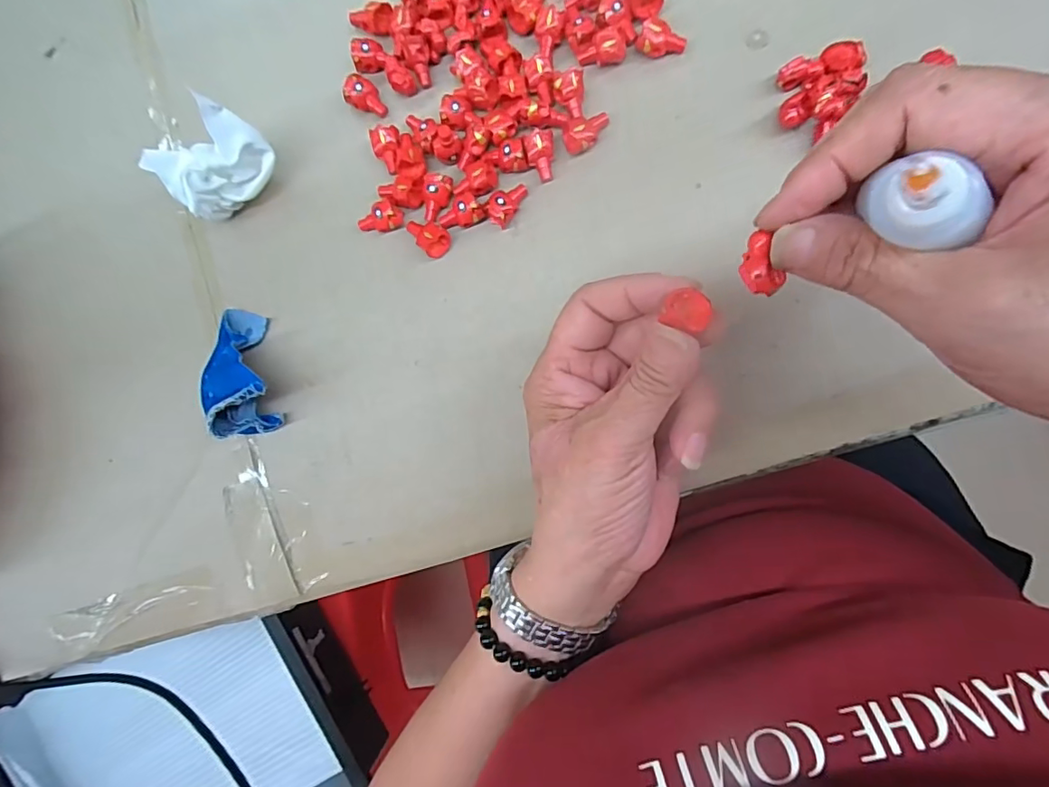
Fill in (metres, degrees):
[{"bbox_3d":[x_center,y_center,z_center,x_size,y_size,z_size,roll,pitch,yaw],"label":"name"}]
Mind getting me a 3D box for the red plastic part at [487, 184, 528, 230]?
[{"bbox_3d":[-0.010,-0.105,0.289,0.013,0.013,0.025,36,95,8],"label":"red plastic part"}]

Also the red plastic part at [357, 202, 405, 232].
[{"bbox_3d":[-0.082,-0.099,0.298,0.025,0.014,0.013,-15,87,9],"label":"red plastic part"}]

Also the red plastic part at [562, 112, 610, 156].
[{"bbox_3d":[0.033,-0.141,0.281,0.026,0.013,0.015,-33,84,8],"label":"red plastic part"}]

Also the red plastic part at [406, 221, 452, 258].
[{"bbox_3d":[-0.054,-0.090,0.295,0.016,0.012,0.027,-45,83,7],"label":"red plastic part"}]

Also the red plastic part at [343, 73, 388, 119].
[{"bbox_3d":[-0.091,-0.169,0.301,0.017,0.016,0.023,-43,83,7],"label":"red plastic part"}]

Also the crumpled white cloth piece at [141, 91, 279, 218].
[{"bbox_3d":[-0.174,-0.129,0.296,0.061,0.051,0.039,-35,84,8],"label":"crumpled white cloth piece"}]

